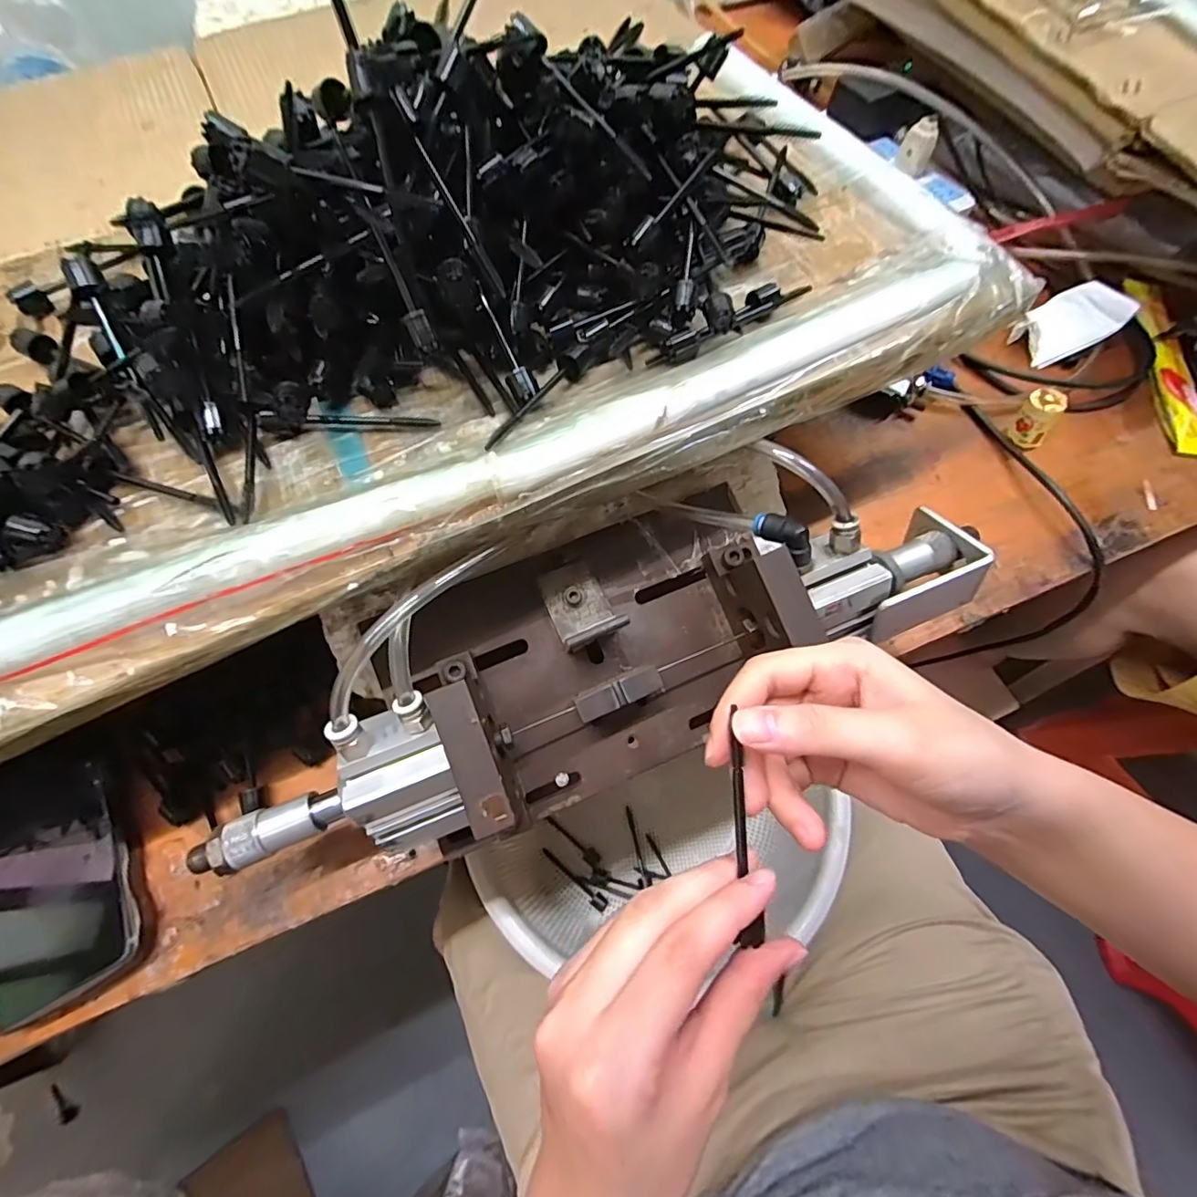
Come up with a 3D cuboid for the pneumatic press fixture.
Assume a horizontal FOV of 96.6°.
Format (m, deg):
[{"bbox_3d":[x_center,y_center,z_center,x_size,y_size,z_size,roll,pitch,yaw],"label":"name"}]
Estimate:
[{"bbox_3d":[0.004,0.031,0.313,0.431,0.110,0.138,-24,67,-10],"label":"pneumatic press fixture"}]

